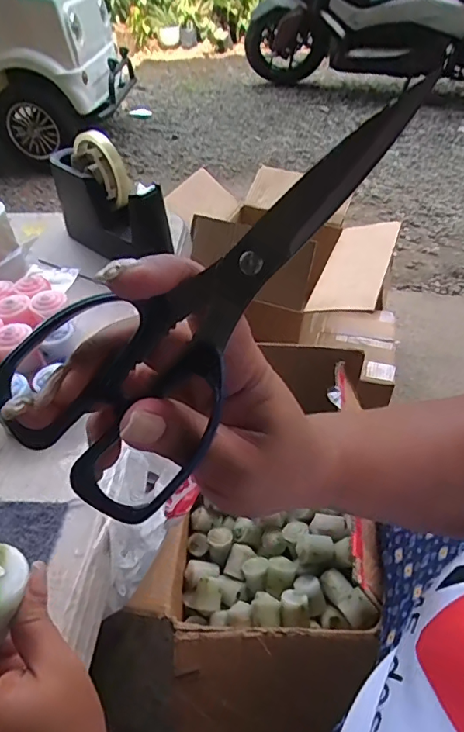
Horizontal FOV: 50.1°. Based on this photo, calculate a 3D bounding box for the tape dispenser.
[{"bbox_3d":[-0.152,-0.199,0.607,0.177,0.131,0.050,29,53,28],"label":"tape dispenser"}]

